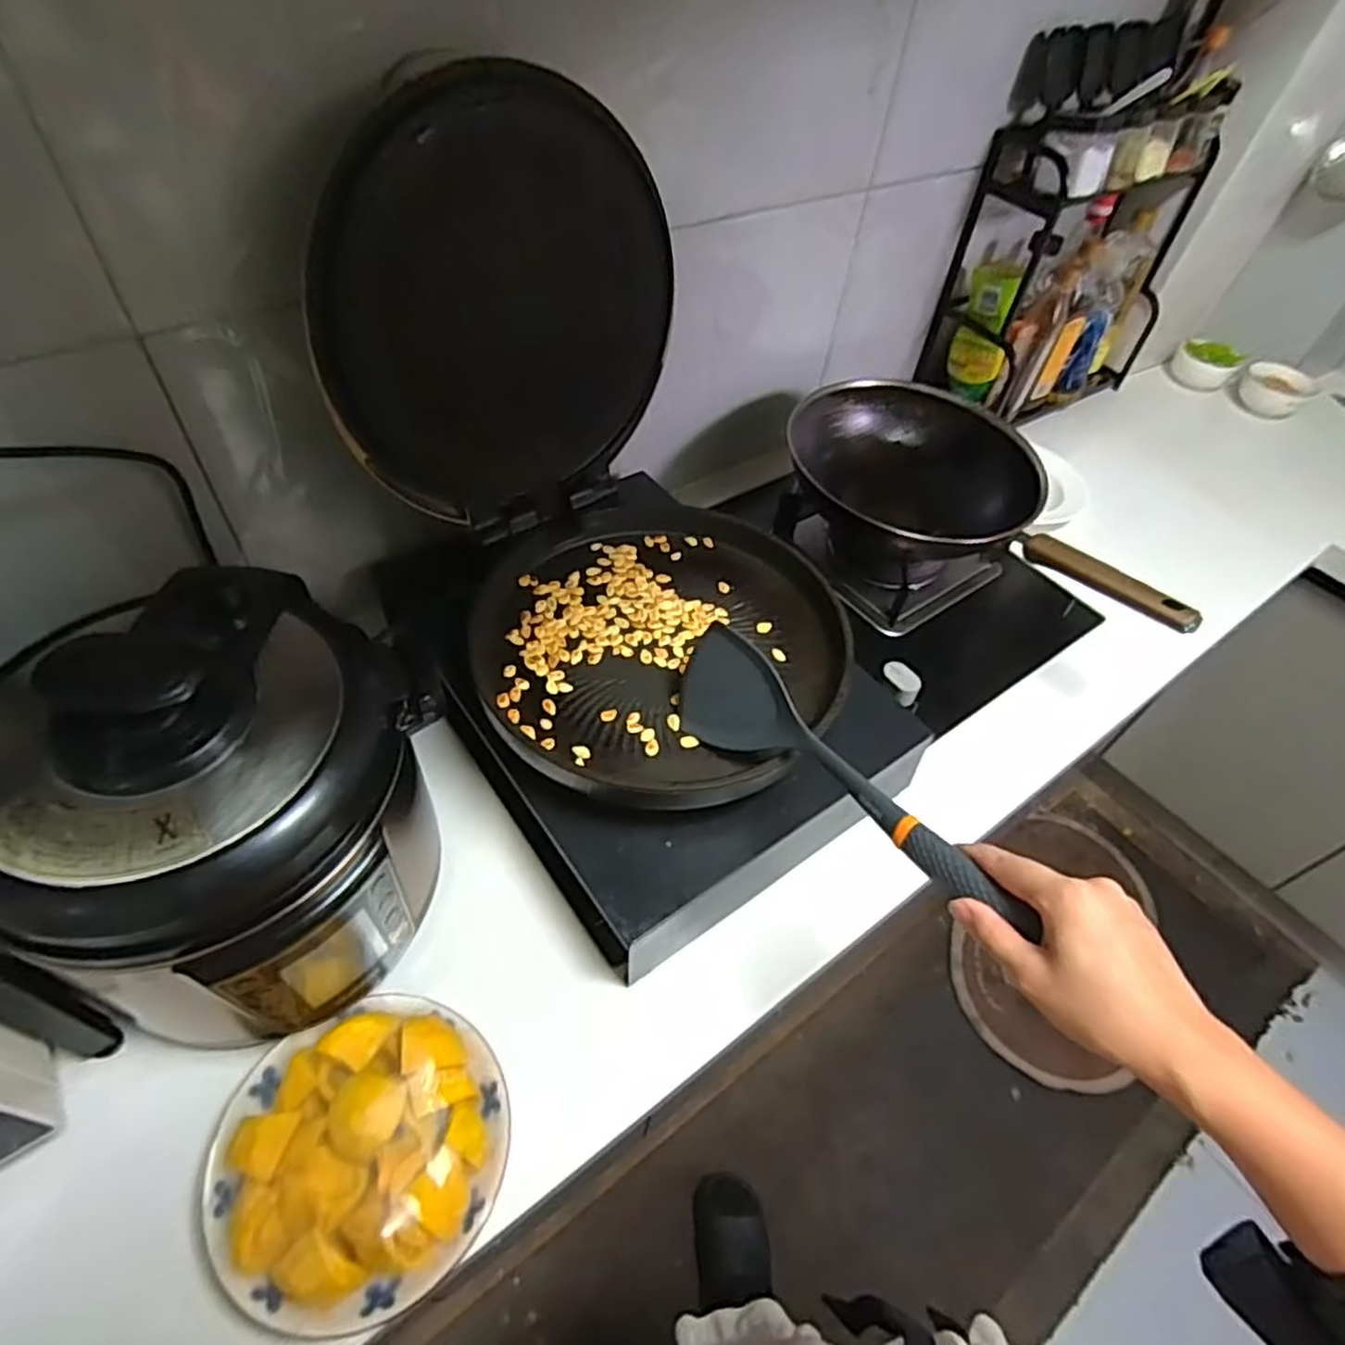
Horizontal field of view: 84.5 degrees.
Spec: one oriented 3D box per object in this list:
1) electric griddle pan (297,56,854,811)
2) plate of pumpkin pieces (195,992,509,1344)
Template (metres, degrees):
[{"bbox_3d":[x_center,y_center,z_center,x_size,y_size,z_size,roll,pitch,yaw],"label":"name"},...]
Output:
[{"bbox_3d":[-0.028,-0.164,0.563,0.319,0.363,0.375,-29,58,-25],"label":"electric griddle pan"},{"bbox_3d":[-0.210,0.316,0.494,0.187,0.041,0.181,2,50,-3],"label":"plate of pumpkin pieces"}]

